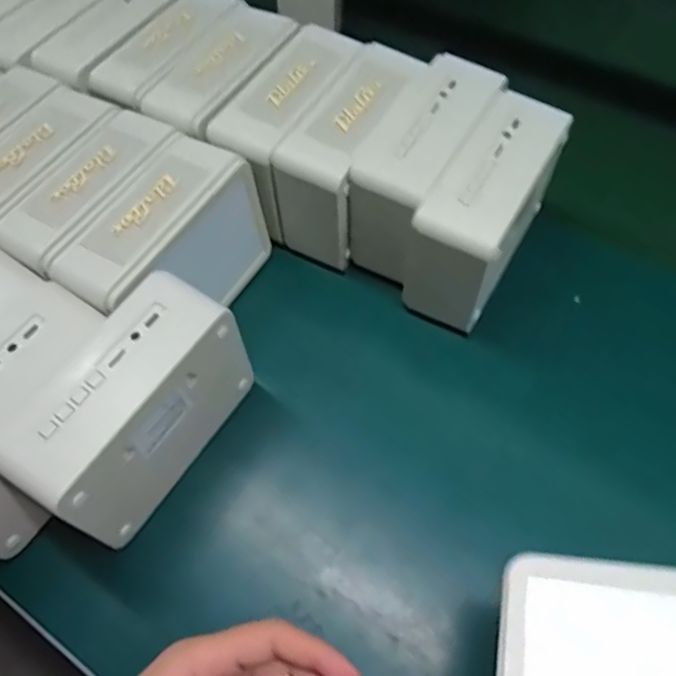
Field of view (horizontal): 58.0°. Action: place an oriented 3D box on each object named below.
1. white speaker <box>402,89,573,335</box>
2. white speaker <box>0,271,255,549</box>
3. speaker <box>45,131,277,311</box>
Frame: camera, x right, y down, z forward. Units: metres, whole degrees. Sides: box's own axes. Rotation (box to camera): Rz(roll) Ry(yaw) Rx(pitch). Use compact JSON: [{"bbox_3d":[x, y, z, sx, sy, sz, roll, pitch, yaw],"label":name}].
[{"bbox_3d":[0.102,-0.084,0.430,0.066,0.093,0.150,22,62,15],"label":"white speaker"},{"bbox_3d":[-0.118,0.043,0.363,0.051,0.104,0.136,29,64,19],"label":"white speaker"},{"bbox_3d":[-0.115,-0.057,0.425,0.062,0.100,0.137,27,63,17],"label":"speaker"}]

